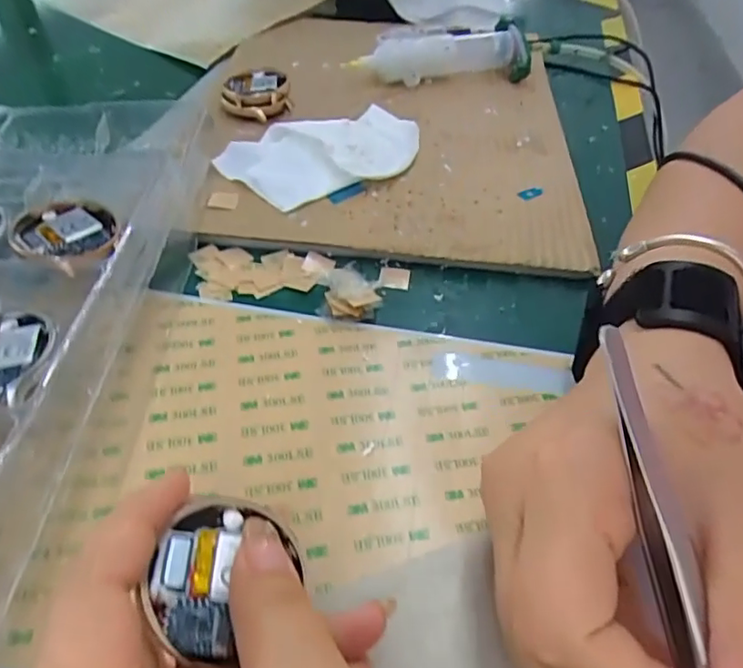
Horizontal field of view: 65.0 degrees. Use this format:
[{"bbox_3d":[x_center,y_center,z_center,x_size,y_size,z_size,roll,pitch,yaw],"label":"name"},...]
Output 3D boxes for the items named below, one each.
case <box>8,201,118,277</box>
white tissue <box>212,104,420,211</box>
[{"bbox_3d":[-0.135,-0.044,0.259,0.041,0.009,0.046,-16,50,-18],"label":"case"},{"bbox_3d":[-0.028,-0.110,0.350,0.114,0.018,0.067,-22,52,-23],"label":"white tissue"}]

